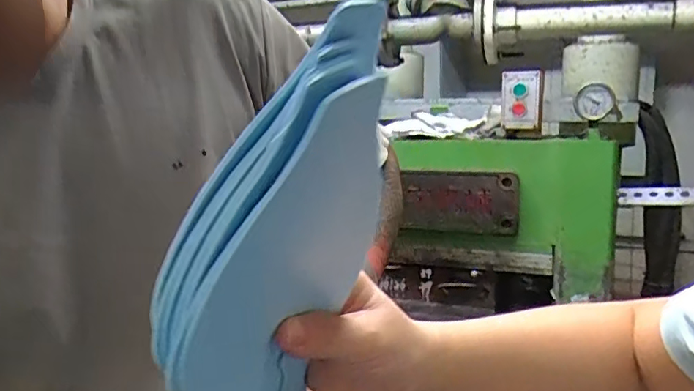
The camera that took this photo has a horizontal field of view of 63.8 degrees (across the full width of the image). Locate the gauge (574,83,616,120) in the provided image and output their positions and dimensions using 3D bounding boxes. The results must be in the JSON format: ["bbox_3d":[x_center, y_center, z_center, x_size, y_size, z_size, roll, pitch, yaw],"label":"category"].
[{"bbox_3d":[0.437,-0.166,0.984,0.064,0.060,0.032,3,8,28],"label":"gauge"}]

